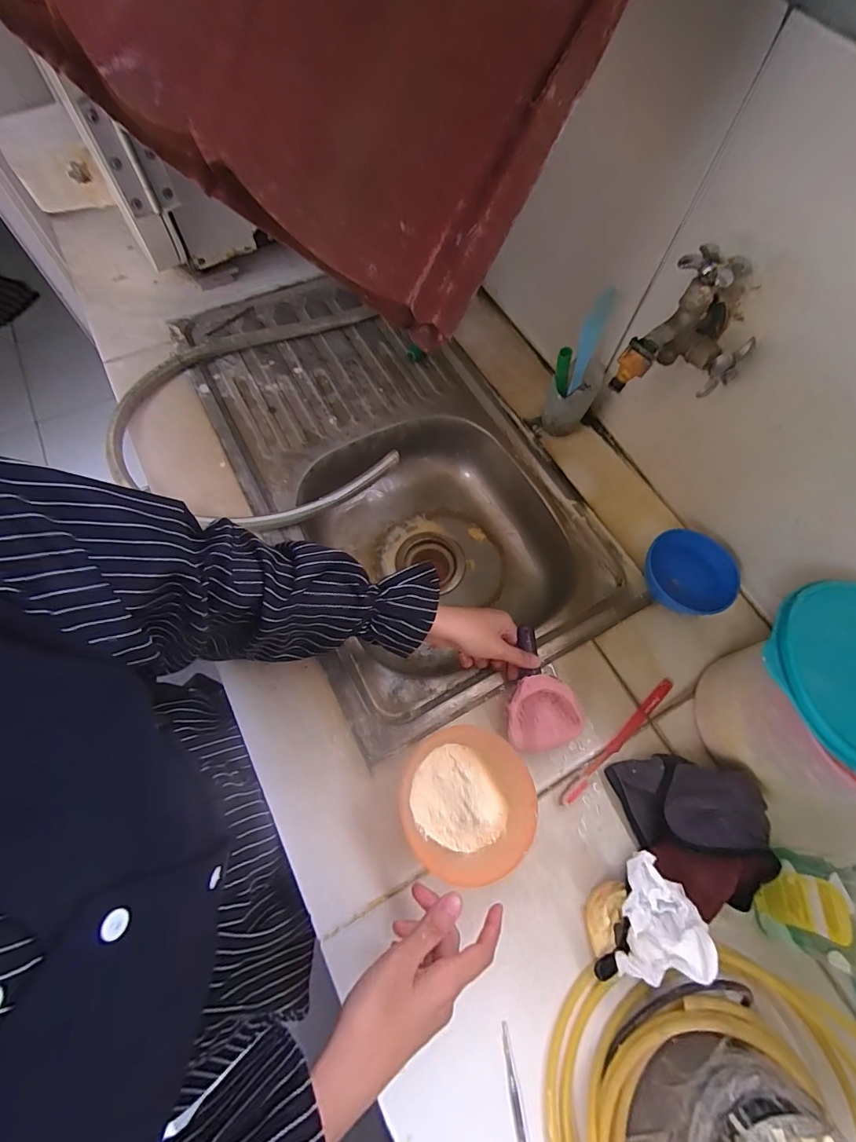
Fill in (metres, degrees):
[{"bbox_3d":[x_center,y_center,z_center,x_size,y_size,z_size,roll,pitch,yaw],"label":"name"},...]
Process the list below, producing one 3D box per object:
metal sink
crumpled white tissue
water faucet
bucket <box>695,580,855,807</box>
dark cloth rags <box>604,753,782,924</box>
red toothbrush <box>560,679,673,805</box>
[{"bbox_3d":[-0.056,-0.150,0.699,0.404,0.165,0.720,-26,70,-13],"label":"metal sink"},{"bbox_3d":[0.208,0.304,0.388,0.077,0.031,0.092,14,67,3],"label":"crumpled white tissue"},{"bbox_3d":[0.264,-0.230,0.443,0.101,0.102,0.096,36,70,15],"label":"water faucet"},{"bbox_3d":[0.374,0.124,0.435,0.160,0.151,0.173,1,66,-2],"label":"bucket"},{"bbox_3d":[0.262,0.249,0.438,0.119,0.055,0.136,-10,67,-7],"label":"dark cloth rags"},{"bbox_3d":[0.210,0.182,0.491,0.189,0.016,0.013,-38,73,-17],"label":"red toothbrush"}]

